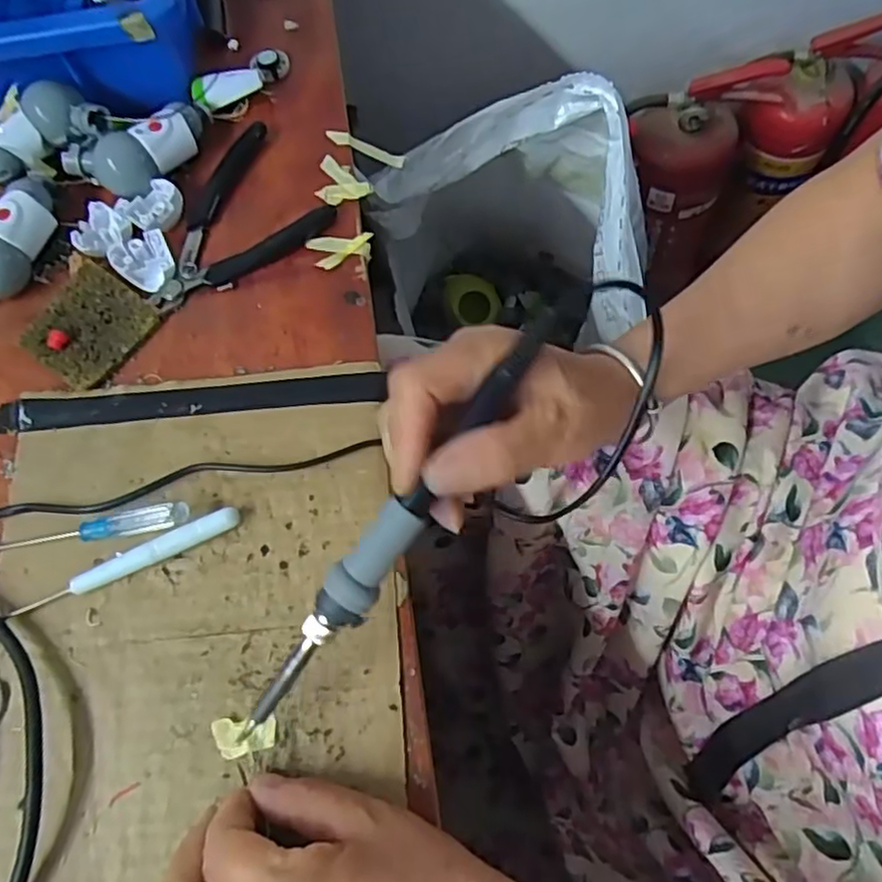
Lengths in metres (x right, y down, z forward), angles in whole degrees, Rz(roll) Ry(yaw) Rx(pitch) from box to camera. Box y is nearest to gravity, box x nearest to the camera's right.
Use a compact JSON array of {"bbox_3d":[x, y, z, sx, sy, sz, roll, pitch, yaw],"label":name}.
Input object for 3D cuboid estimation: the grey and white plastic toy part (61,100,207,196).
[{"bbox_3d":[-0.177,-0.168,0.404,0.083,0.029,0.037,-28,67,-7],"label":"grey and white plastic toy part"}]

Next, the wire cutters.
[{"bbox_3d":[-0.130,-0.132,0.397,0.115,0.010,0.089,-38,69,-11],"label":"wire cutters"}]

